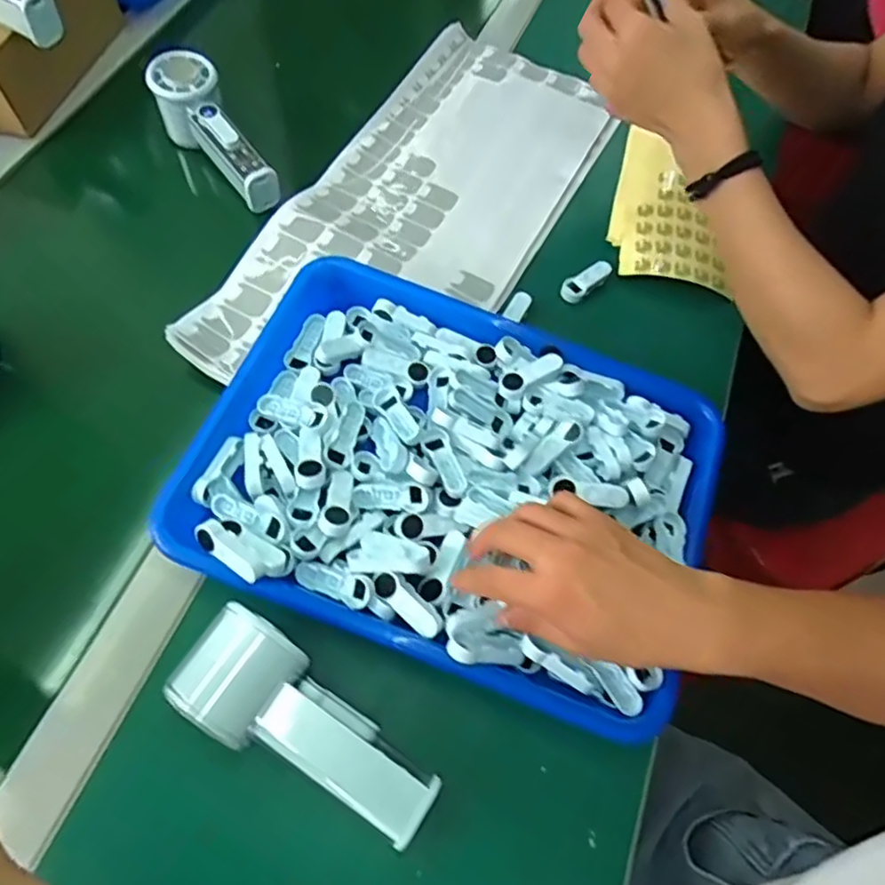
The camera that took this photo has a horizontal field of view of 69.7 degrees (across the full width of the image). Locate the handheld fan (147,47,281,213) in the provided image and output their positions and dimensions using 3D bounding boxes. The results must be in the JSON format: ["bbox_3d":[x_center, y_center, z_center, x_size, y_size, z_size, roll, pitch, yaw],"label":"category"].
[{"bbox_3d":[-0.195,-0.268,0.554,0.051,0.052,0.151,-37,86,-20],"label":"handheld fan"}]

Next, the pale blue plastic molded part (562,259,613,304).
[{"bbox_3d":[0.120,-0.136,0.534,0.046,0.016,0.020,-39,71,-20],"label":"pale blue plastic molded part"}]

